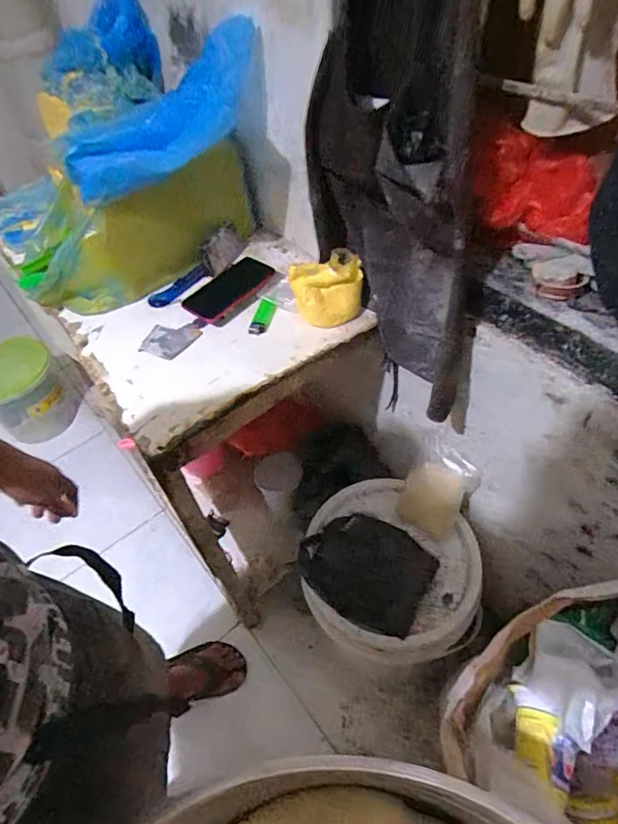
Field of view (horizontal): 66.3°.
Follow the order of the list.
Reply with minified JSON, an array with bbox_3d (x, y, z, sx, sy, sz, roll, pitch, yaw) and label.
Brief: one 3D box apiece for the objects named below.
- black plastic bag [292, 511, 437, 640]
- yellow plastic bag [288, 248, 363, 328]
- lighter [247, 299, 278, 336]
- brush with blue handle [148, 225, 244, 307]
[{"bbox_3d":[0.098,0.266,0.823,0.212,0.020,0.181,22,56,23],"label":"black plastic bag"},{"bbox_3d":[0.031,-0.181,0.700,0.097,0.082,0.065,-25,52,-14],"label":"yellow plastic bag"},{"bbox_3d":[-0.074,-0.147,0.733,0.030,0.011,0.068,9,52,14],"label":"lighter"},{"bbox_3d":[-0.191,-0.247,0.821,0.203,0.058,0.061,-43,56,-6],"label":"brush with blue handle"}]

